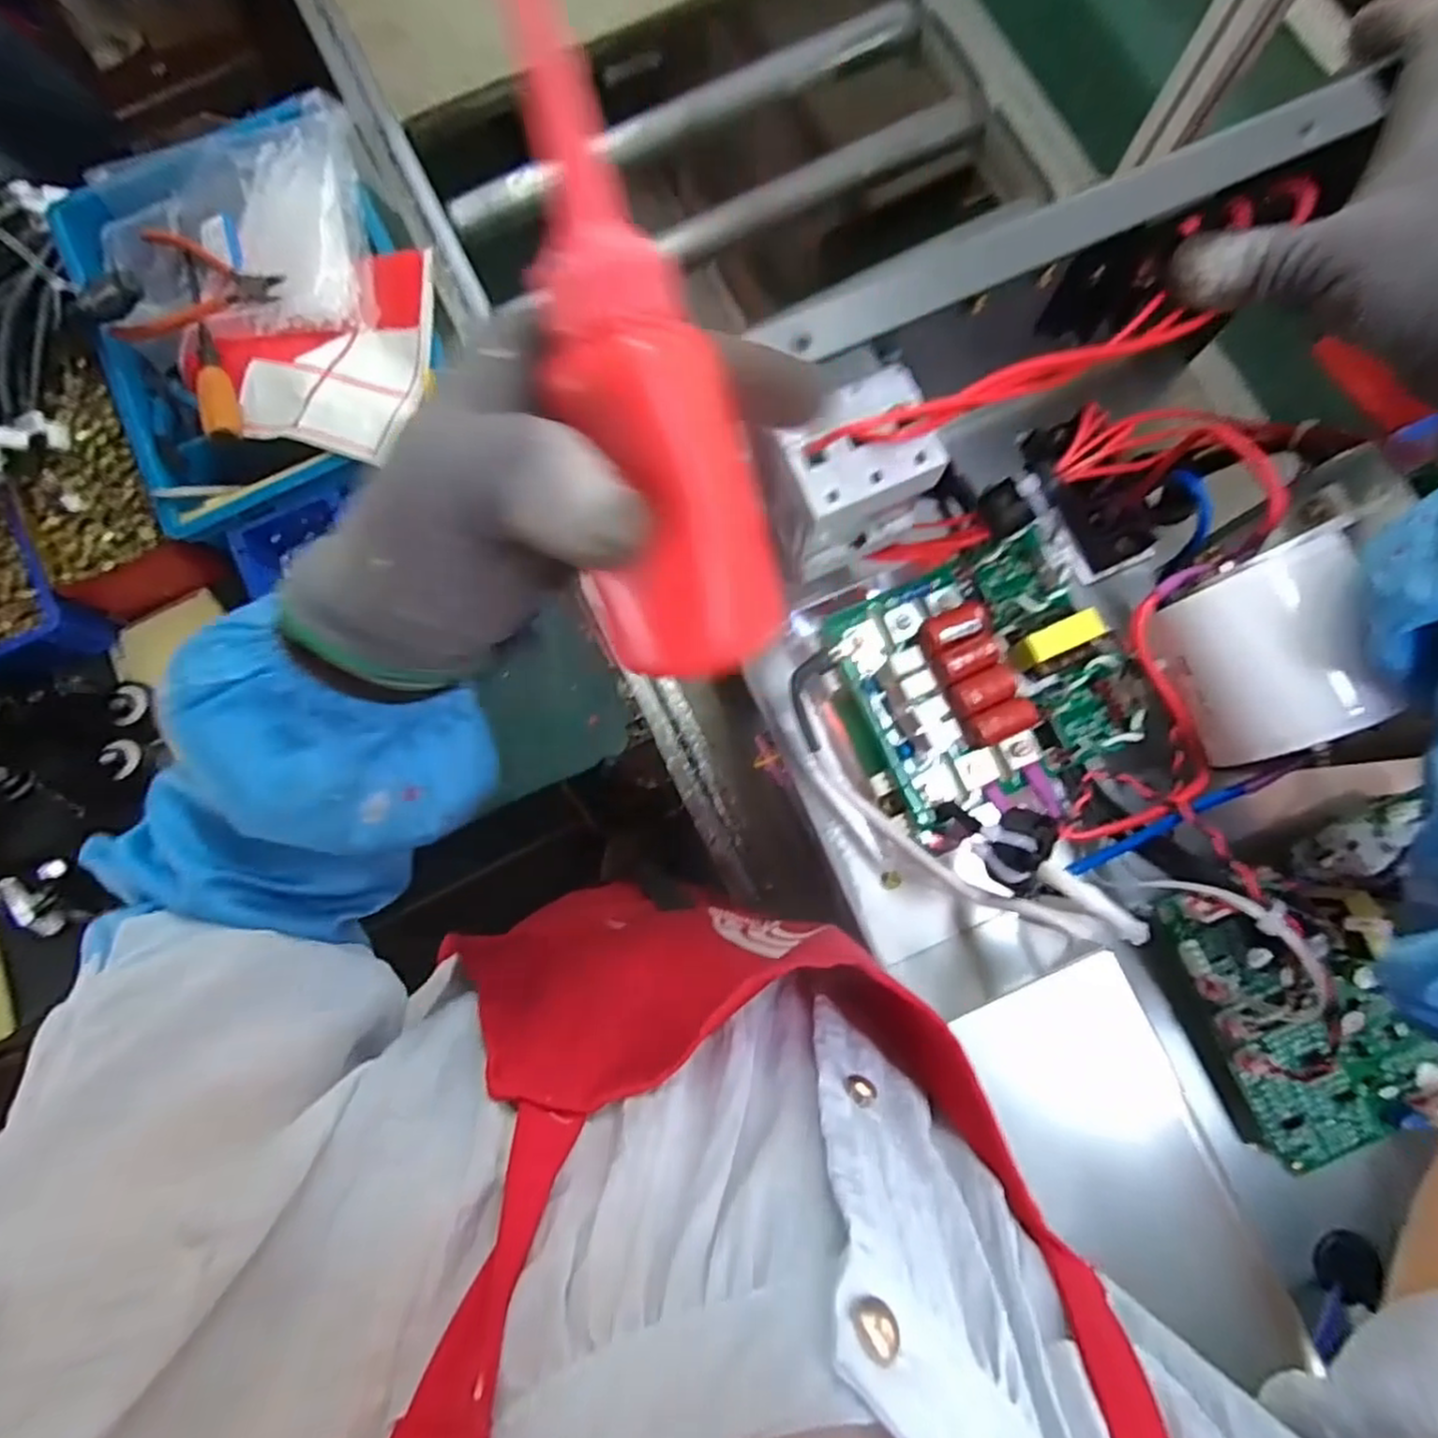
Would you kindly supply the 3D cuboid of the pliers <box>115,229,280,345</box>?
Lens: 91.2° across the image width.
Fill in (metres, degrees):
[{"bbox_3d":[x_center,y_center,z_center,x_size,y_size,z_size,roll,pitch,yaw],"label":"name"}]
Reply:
[{"bbox_3d":[-0.467,-0.391,0.638,0.139,0.012,0.110,8,81,3],"label":"pliers"}]

